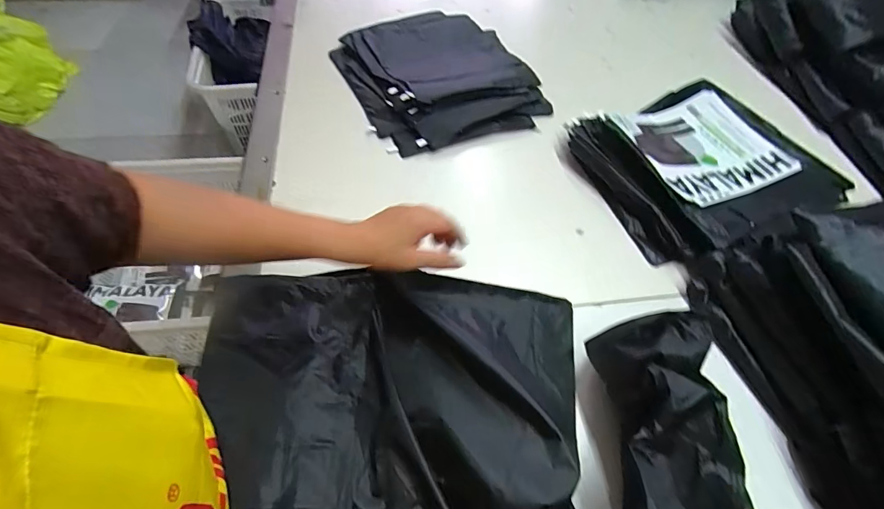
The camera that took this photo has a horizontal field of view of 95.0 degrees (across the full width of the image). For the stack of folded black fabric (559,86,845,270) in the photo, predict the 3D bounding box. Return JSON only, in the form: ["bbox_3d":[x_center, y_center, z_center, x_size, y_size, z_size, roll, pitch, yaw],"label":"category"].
[{"bbox_3d":[0.440,-0.162,0.682,0.393,0.064,0.310,-23,59,-18],"label":"stack of folded black fabric"}]

